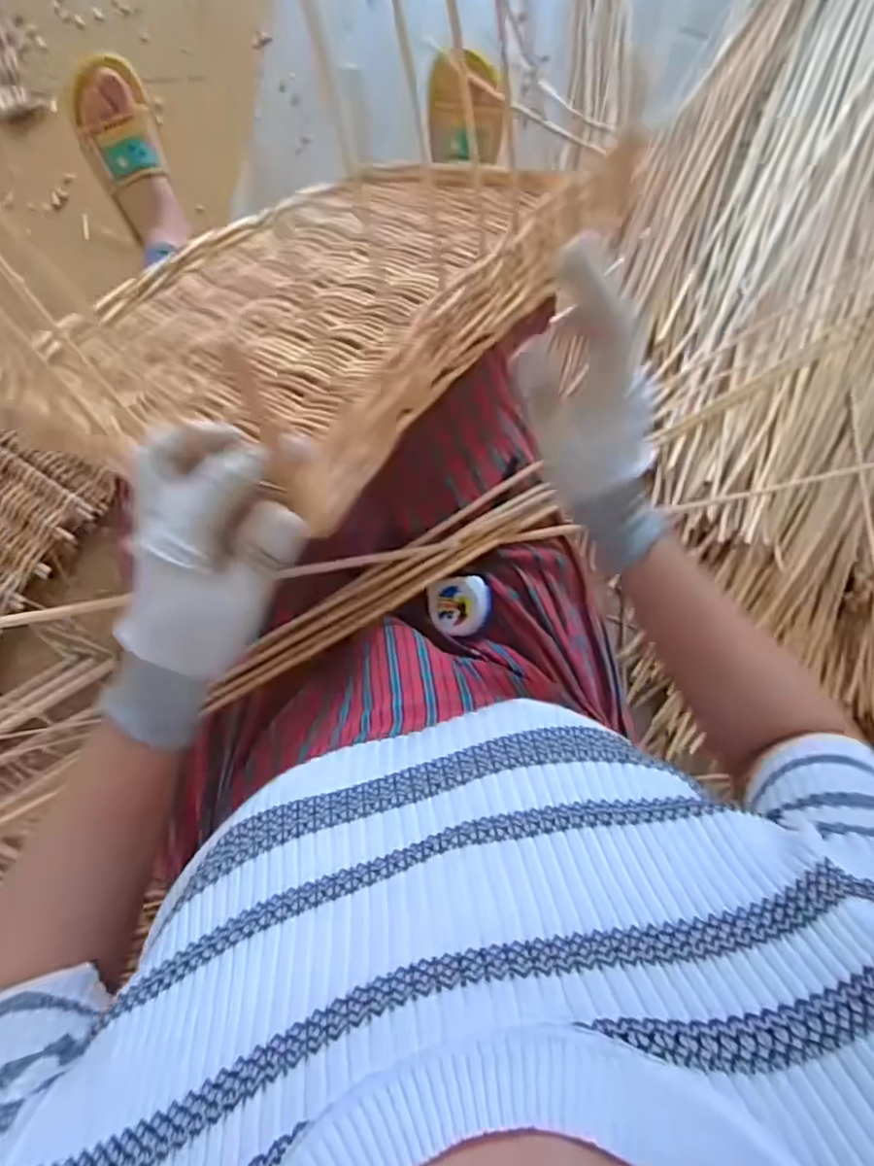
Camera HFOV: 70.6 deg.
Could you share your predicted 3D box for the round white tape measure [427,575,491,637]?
[{"bbox_3d":[0.019,0.017,0.529,0.053,0.019,0.047,-2,81,26],"label":"round white tape measure"}]

